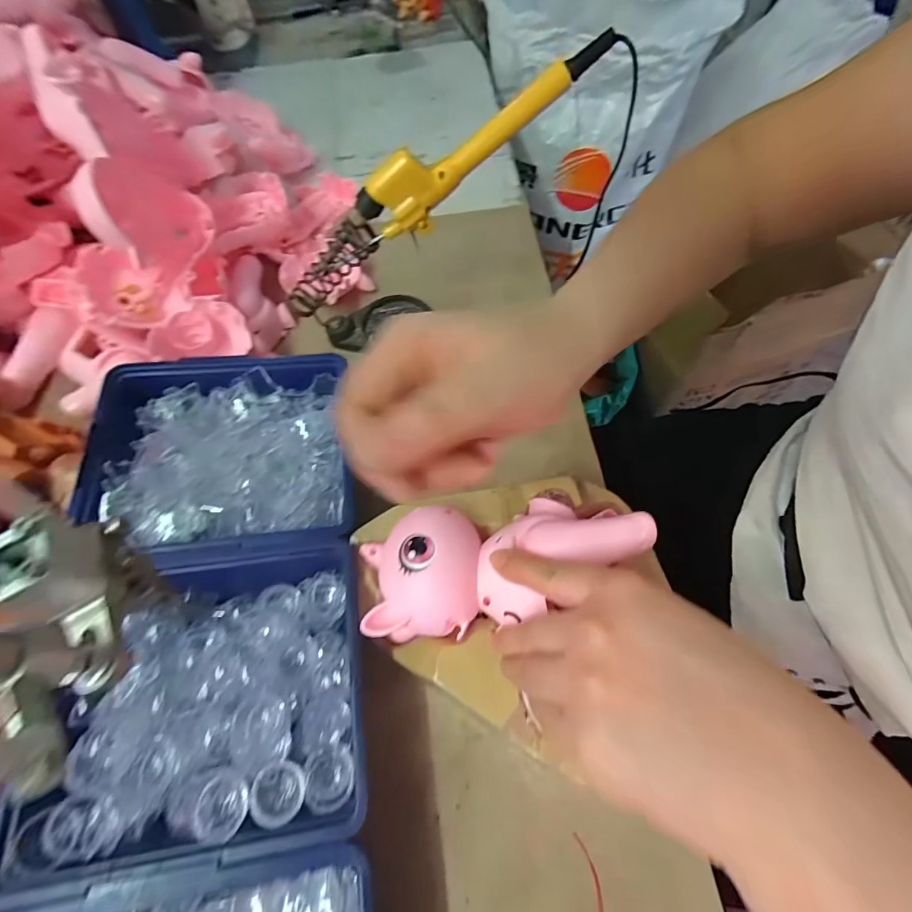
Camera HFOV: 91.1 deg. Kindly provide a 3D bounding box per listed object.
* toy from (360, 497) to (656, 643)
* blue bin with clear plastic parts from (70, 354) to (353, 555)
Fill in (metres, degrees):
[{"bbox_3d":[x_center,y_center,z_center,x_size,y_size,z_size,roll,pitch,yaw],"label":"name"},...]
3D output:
[{"bbox_3d":[0.025,0.055,0.243,0.147,0.040,0.061,-14,63,3],"label":"toy"},{"bbox_3d":[-0.154,-0.003,0.308,0.159,0.049,0.137,-9,63,-1],"label":"blue bin with clear plastic parts"}]

